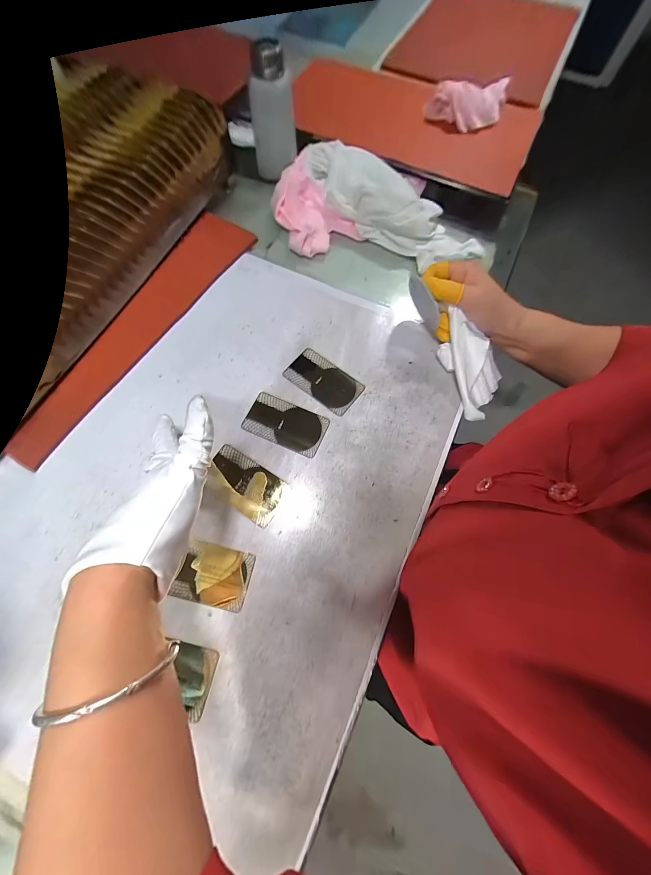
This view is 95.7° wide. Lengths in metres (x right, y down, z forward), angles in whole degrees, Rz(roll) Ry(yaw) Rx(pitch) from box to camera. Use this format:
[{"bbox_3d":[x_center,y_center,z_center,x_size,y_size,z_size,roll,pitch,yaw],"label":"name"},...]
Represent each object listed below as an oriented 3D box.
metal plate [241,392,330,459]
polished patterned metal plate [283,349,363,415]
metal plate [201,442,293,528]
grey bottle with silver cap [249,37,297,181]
[{"bbox_3d":[-0.043,-0.014,0.321,0.087,0.005,0.049,23,69,7],"label":"metal plate"},{"bbox_3d":[-0.002,-0.066,0.338,0.086,0.004,0.048,36,74,12],"label":"polished patterned metal plate"},{"bbox_3d":[-0.082,0.047,0.296,0.084,0.005,0.049,30,72,7],"label":"metal plate"},{"bbox_3d":[-0.071,-0.435,0.403,0.058,0.125,0.054,-6,70,-3],"label":"grey bottle with silver cap"}]

